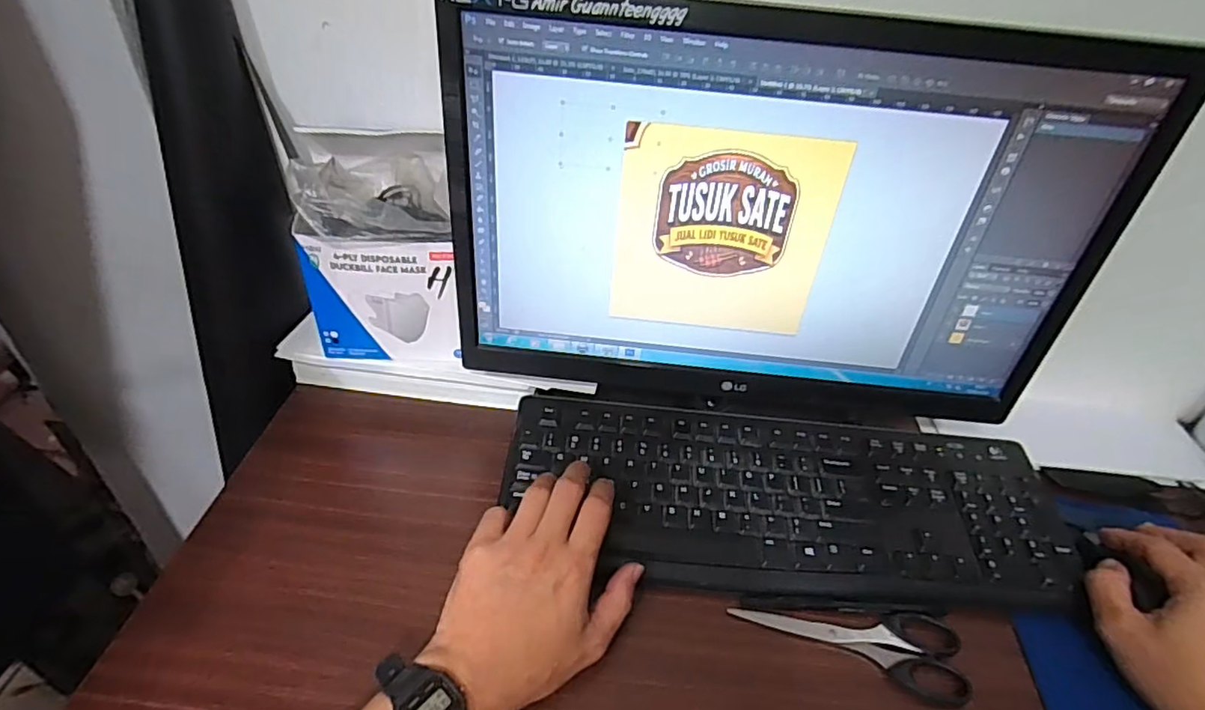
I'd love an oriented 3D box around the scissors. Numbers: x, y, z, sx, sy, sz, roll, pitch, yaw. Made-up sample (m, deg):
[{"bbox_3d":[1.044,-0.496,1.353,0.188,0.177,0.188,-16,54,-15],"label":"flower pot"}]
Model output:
[{"bbox_3d":[0.169,0.188,0.405,0.151,0.010,0.052,15,41,11],"label":"scissors"}]

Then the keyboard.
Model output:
[{"bbox_3d":[0.140,0.112,0.473,0.428,0.028,0.159,8,40,3],"label":"keyboard"}]

